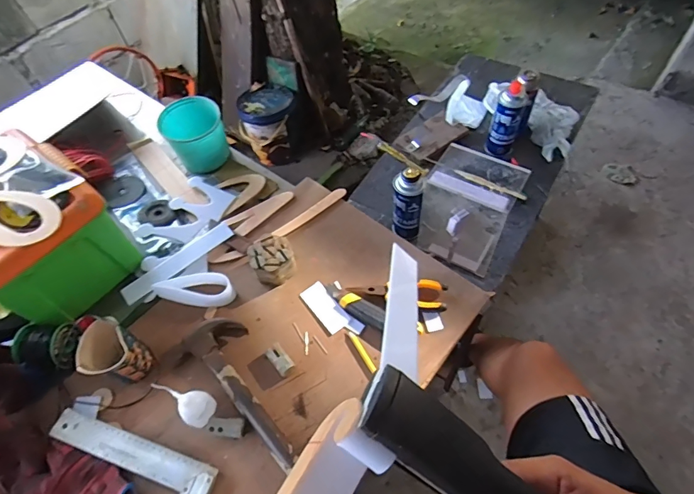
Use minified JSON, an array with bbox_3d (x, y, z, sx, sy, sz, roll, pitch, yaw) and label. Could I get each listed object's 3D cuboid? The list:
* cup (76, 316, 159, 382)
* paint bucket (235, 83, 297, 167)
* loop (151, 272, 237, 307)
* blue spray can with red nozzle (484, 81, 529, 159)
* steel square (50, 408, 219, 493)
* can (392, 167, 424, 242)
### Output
[{"bbox_3d":[-0.337,0.159,0.627,0.078,0.080,0.072,-2,58,3],"label":"cup"},{"bbox_3d":[-0.306,-0.489,1.698,0.220,0.224,0.220,-2,58,3],"label":"paint bucket"},{"bbox_3d":[-0.255,0.072,0.712,0.131,0.037,0.047,-3,58,2],"label":"loop"},{"bbox_3d":[0.387,-0.305,1.037,0.064,0.168,0.064,-2,58,3],"label":"blue spray can with red nozzle"},{"bbox_3d":[-0.314,0.326,0.563,0.252,0.015,0.147,15,60,12],"label":"steel square"},{"bbox_3d":[0.127,-0.085,0.904,0.055,0.181,0.050,-2,58,3],"label":"can"}]

